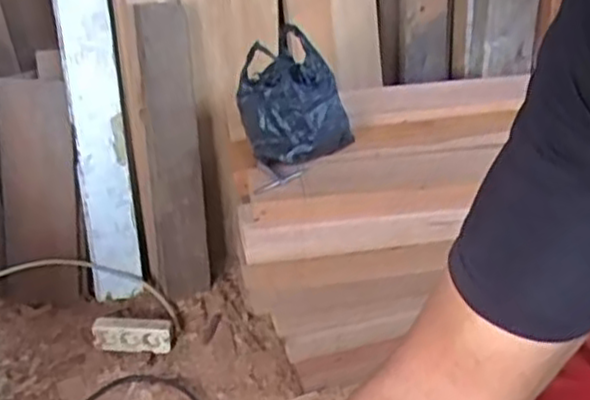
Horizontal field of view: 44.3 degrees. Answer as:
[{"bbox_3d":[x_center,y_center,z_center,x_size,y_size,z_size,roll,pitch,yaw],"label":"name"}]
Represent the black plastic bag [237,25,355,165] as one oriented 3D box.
[{"bbox_3d":[-0.007,-0.175,1.274,0.170,0.156,0.176,-28,46,-29],"label":"black plastic bag"}]

